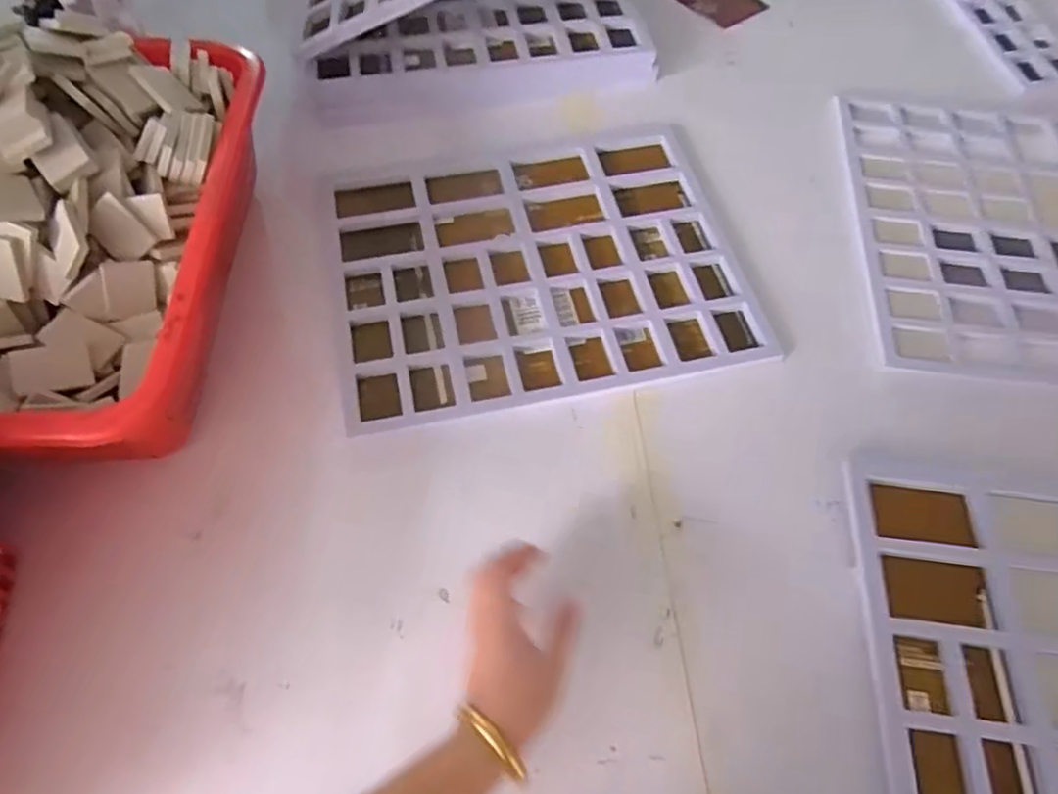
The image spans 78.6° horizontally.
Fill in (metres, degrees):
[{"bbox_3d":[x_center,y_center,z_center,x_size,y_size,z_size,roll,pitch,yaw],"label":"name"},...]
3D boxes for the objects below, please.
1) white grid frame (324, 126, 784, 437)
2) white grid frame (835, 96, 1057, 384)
[{"bbox_3d":[0.010,-0.144,0.690,0.423,0.018,0.337,-10,64,-7],"label":"white grid frame"},{"bbox_3d":[0.543,-0.197,0.732,0.350,0.035,0.415,2,59,-1],"label":"white grid frame"}]

